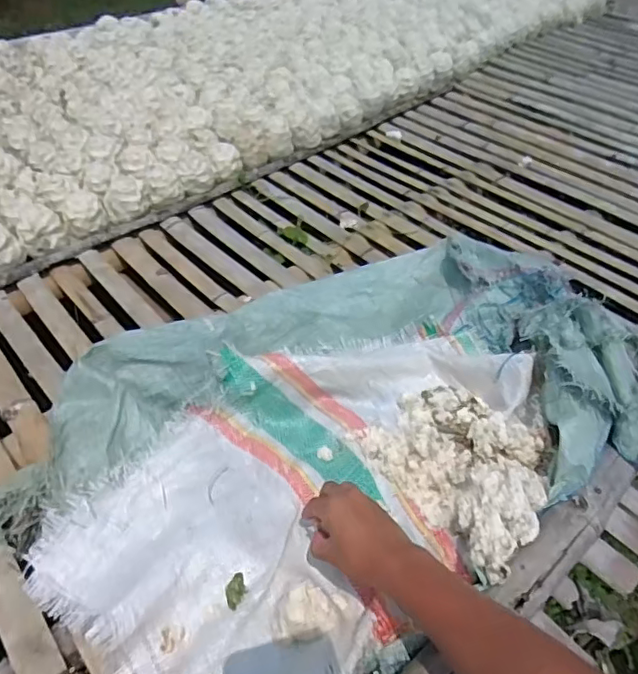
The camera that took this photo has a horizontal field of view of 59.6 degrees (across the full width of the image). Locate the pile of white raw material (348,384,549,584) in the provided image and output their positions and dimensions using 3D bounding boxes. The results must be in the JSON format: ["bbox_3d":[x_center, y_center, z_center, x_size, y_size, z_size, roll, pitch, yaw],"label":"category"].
[{"bbox_3d":[0.196,0.156,0.707,0.199,0.082,0.258,-21,51,-23],"label":"pile of white raw material"}]

